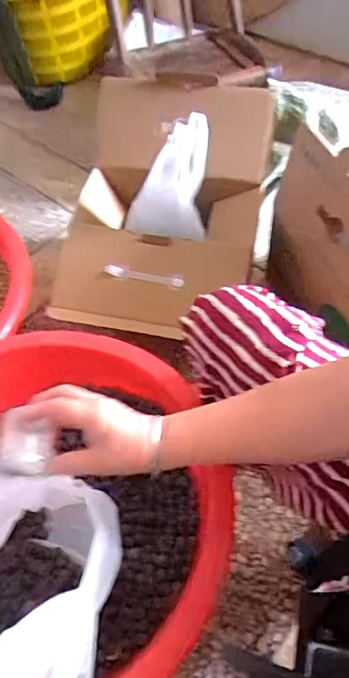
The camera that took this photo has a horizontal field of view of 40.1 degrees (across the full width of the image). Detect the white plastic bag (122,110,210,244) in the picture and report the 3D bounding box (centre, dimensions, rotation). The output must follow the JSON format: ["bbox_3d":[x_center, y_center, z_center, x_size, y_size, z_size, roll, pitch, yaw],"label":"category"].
[{"bbox_3d":[-0.017,-0.297,0.945,0.163,0.264,0.051,-8,57,-3],"label":"white plastic bag"}]

